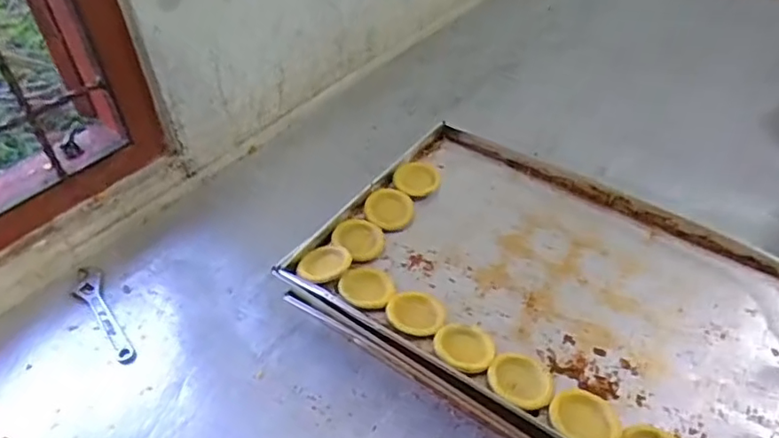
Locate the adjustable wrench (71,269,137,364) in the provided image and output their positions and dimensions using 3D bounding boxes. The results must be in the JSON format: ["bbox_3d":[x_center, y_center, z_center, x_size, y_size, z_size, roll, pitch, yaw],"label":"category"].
[{"bbox_3d":[-0.391,0.129,0.788,0.039,0.019,0.178,-29,50,-27],"label":"adjustable wrench"}]

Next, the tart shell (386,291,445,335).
[{"bbox_3d":[0.033,0.116,0.719,0.070,0.022,0.067,0,43,1],"label":"tart shell"}]

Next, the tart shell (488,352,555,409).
[{"bbox_3d":[0.149,0.183,0.651,0.070,0.021,0.067,0,43,0],"label":"tart shell"}]

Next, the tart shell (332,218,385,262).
[{"bbox_3d":[-0.043,0.028,0.811,0.070,0.017,0.063,28,50,27],"label":"tart shell"}]

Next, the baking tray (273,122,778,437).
[{"bbox_3d":[0.215,0.084,0.751,0.601,0.042,0.418,27,49,26],"label":"baking tray"}]

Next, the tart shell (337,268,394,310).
[{"bbox_3d":[-0.029,0.086,0.743,0.068,0.018,0.075,7,44,8],"label":"tart shell"}]

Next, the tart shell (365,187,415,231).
[{"bbox_3d":[0.000,-0.015,0.849,0.068,0.023,0.066,0,43,0],"label":"tart shell"}]

